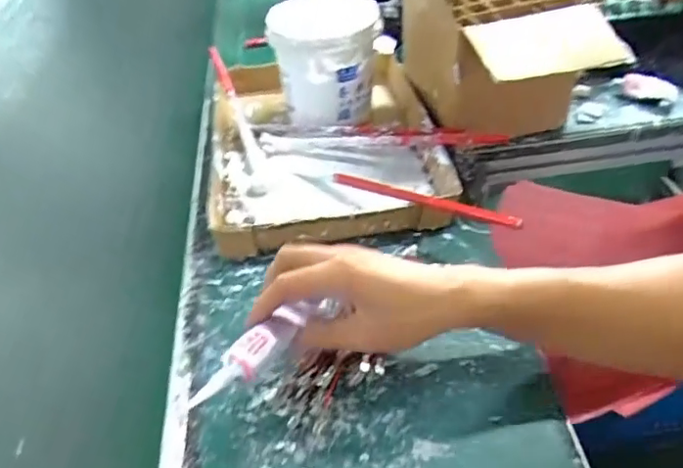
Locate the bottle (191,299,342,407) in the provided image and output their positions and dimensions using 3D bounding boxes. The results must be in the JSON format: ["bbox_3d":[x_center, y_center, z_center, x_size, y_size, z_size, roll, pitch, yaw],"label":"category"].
[{"bbox_3d":[-0.050,0.075,0.373,0.034,0.020,0.107,32,51,33],"label":"bottle"}]

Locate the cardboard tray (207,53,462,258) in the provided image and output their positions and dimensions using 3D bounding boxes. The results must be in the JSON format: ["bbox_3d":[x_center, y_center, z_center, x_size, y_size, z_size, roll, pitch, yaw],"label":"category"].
[{"bbox_3d":[-0.022,-0.106,0.633,0.242,0.042,0.319,-8,45,0],"label":"cardboard tray"}]

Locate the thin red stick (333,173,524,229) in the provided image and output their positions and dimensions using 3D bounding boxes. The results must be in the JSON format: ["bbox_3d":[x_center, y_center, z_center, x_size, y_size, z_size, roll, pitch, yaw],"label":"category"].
[{"bbox_3d":[0.065,-0.033,0.507,0.203,0.017,0.014,19,47,42],"label":"thin red stick"}]

